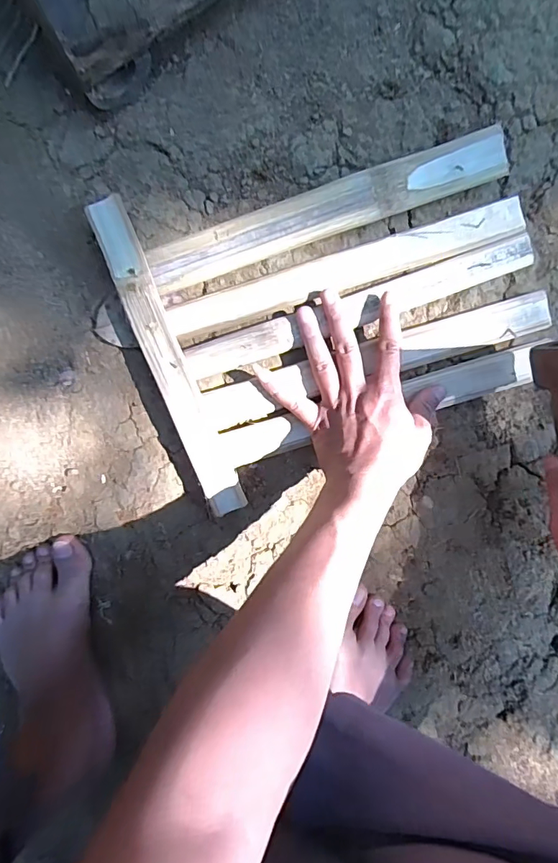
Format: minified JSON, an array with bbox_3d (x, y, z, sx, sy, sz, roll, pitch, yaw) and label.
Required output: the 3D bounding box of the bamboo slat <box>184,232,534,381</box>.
[{"bbox_3d":[0.072,-0.110,0.409,0.314,0.012,0.030,-19,99,1],"label":"bamboo slat"}]

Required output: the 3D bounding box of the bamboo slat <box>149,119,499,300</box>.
[{"bbox_3d":[0.040,-0.190,0.400,0.313,0.024,0.040,-19,99,1],"label":"bamboo slat"}]

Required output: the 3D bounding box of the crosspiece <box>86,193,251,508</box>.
[{"bbox_3d":[-0.096,-0.059,0.412,0.033,0.030,0.280,-21,99,1],"label":"crosspiece"}]

